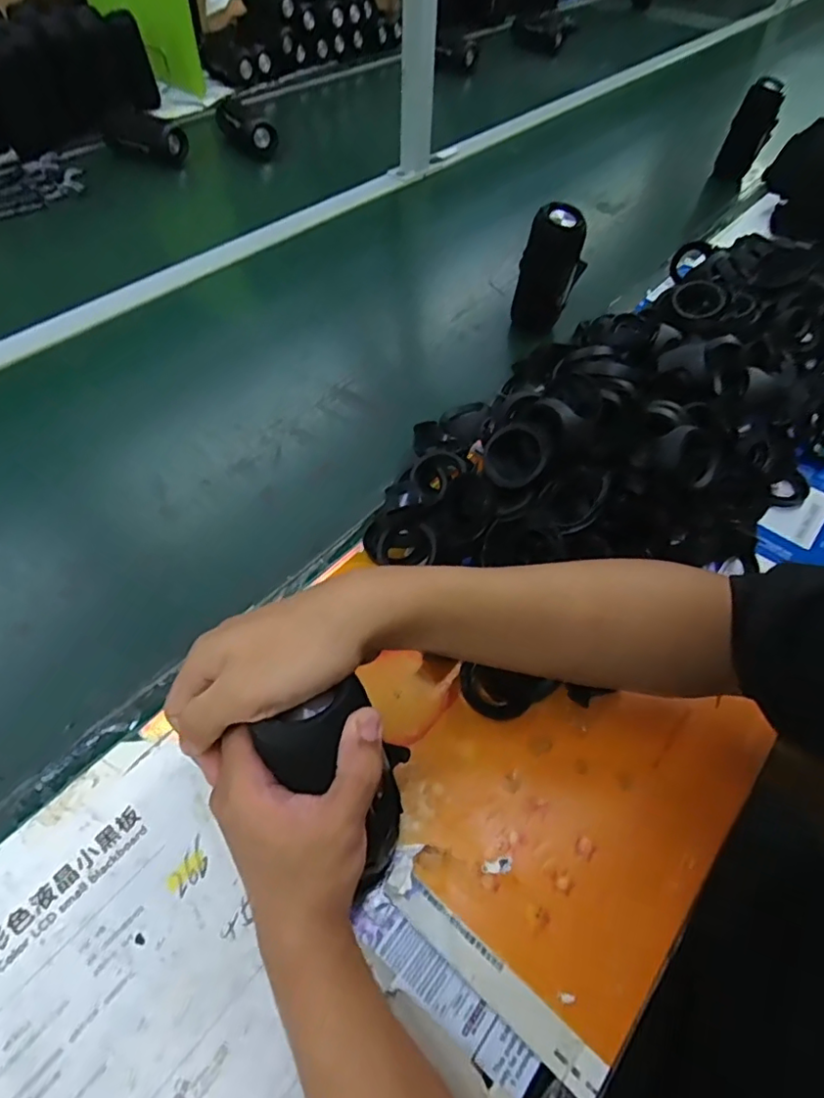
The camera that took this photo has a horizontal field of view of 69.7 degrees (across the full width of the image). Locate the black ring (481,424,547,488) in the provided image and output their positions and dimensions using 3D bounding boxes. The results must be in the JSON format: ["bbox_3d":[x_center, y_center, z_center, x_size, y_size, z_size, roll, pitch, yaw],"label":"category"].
[{"bbox_3d":[0.093,-0.081,0.521,0.054,0.034,0.053,-44,74,17],"label":"black ring"}]

